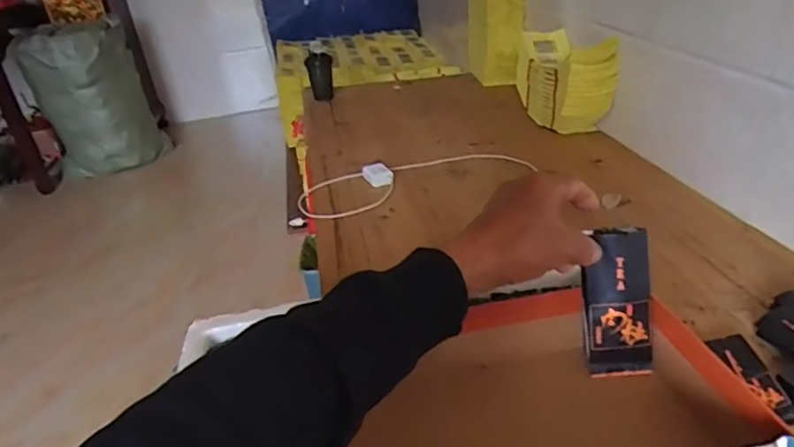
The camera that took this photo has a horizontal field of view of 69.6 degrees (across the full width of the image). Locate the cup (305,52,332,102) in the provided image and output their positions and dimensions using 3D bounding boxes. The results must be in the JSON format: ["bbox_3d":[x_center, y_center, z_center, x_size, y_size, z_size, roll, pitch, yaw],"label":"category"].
[{"bbox_3d":[-0.250,-0.486,1.869,0.077,0.146,0.089,-11,30,-8],"label":"cup"}]

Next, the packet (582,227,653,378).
[{"bbox_3d":[0.192,0.070,0.498,0.056,0.130,0.024,-1,12,10],"label":"packet"}]

